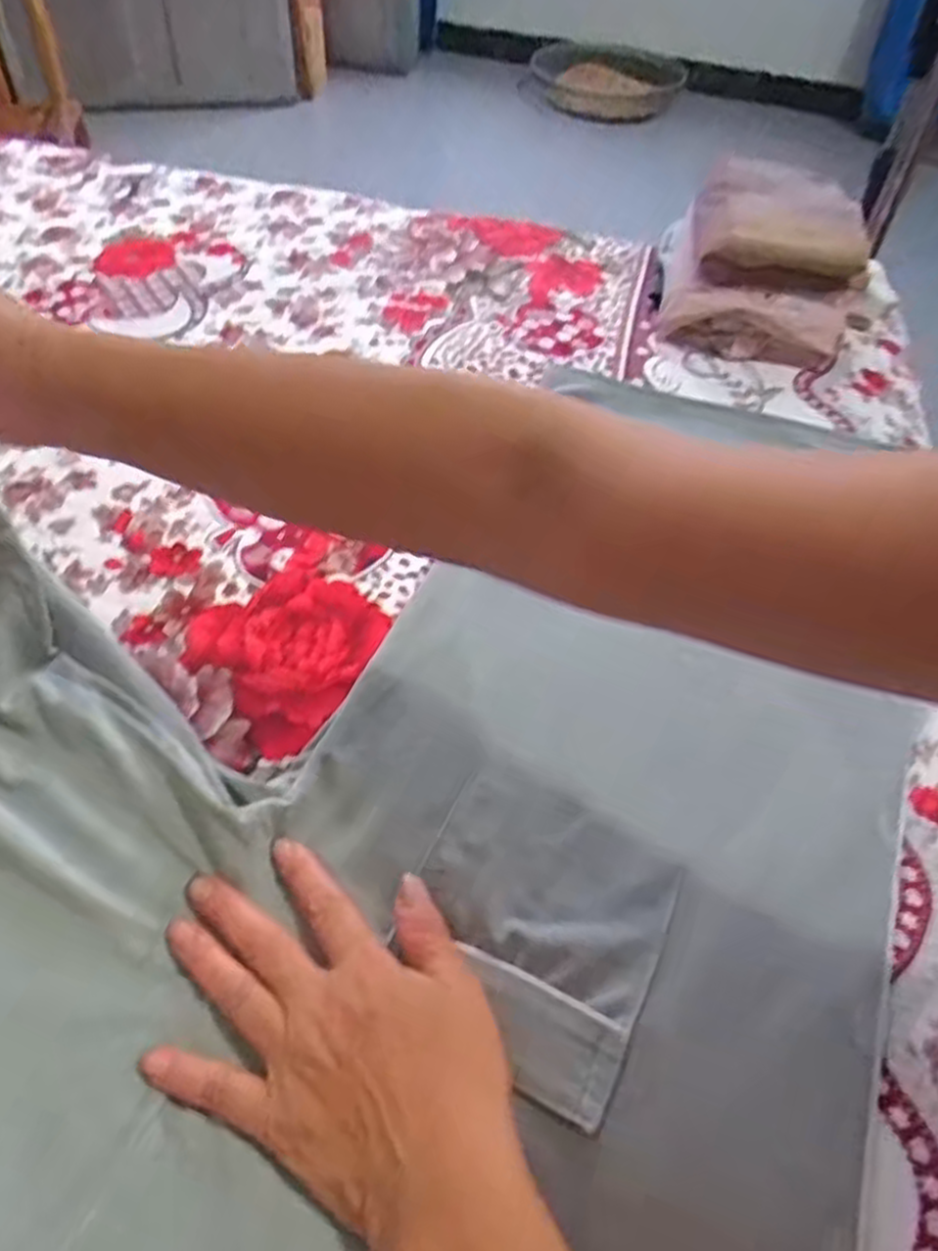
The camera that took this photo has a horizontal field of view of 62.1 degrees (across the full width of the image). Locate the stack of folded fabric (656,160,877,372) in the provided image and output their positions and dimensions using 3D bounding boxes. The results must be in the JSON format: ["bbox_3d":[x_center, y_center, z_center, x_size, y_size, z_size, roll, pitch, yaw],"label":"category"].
[{"bbox_3d":[0.248,-0.316,0.661,0.166,0.078,0.201,20,51,13],"label":"stack of folded fabric"}]

